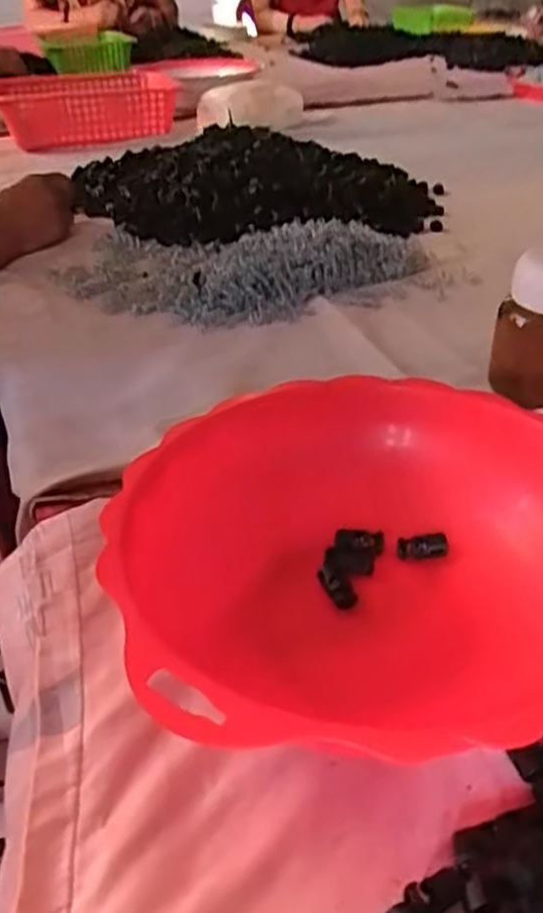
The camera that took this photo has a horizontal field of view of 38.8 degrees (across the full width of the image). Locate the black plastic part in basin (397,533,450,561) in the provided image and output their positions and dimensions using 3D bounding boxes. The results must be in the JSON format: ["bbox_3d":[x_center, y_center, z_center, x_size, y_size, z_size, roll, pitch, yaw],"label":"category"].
[{"bbox_3d":[0.085,0.051,0.434,0.028,0.011,0.009,-10,33,13],"label":"black plastic part in basin"}]

